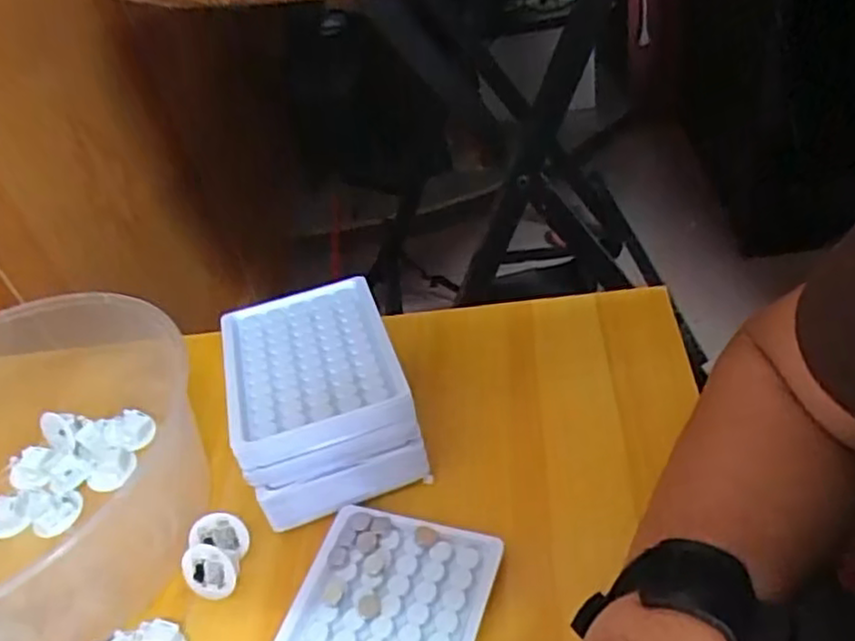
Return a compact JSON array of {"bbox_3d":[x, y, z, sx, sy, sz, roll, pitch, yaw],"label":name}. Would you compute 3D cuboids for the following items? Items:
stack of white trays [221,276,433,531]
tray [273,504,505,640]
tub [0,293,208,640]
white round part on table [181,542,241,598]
[{"bbox_3d":[-0.068,0.041,0.440,0.100,0.059,0.135,-16,40,-10],"label":"stack of white trays"},{"bbox_3d":[-0.027,0.154,0.352,0.097,0.012,0.125,7,45,22],"label":"tray"},{"bbox_3d":[-0.230,0.097,0.430,0.178,0.113,0.206,-13,41,0],"label":"tub"},{"bbox_3d":[-0.122,0.139,0.397,0.032,0.011,0.028,12,87,6],"label":"white round part on table"}]

